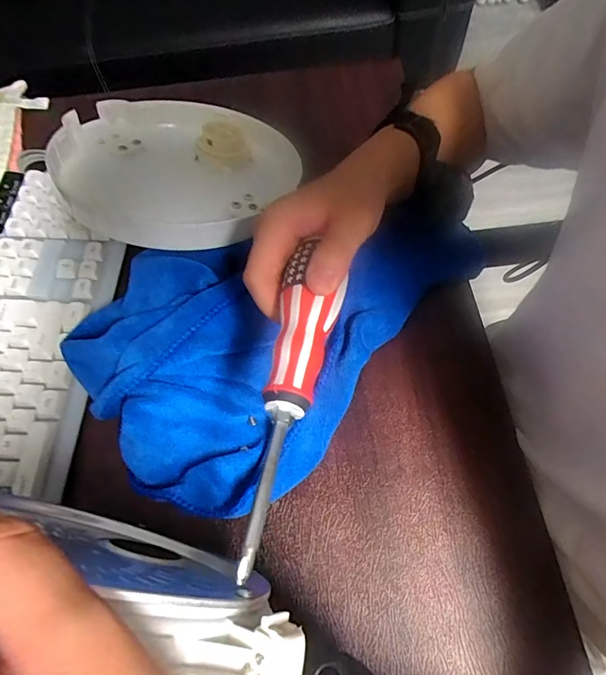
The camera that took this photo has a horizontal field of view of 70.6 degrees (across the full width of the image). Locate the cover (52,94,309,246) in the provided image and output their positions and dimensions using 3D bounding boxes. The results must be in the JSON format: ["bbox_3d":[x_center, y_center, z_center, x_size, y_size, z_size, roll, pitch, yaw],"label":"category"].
[{"bbox_3d":[-0.103,-0.146,0.374,0.201,0.042,0.201,4,49,-5],"label":"cover"}]

